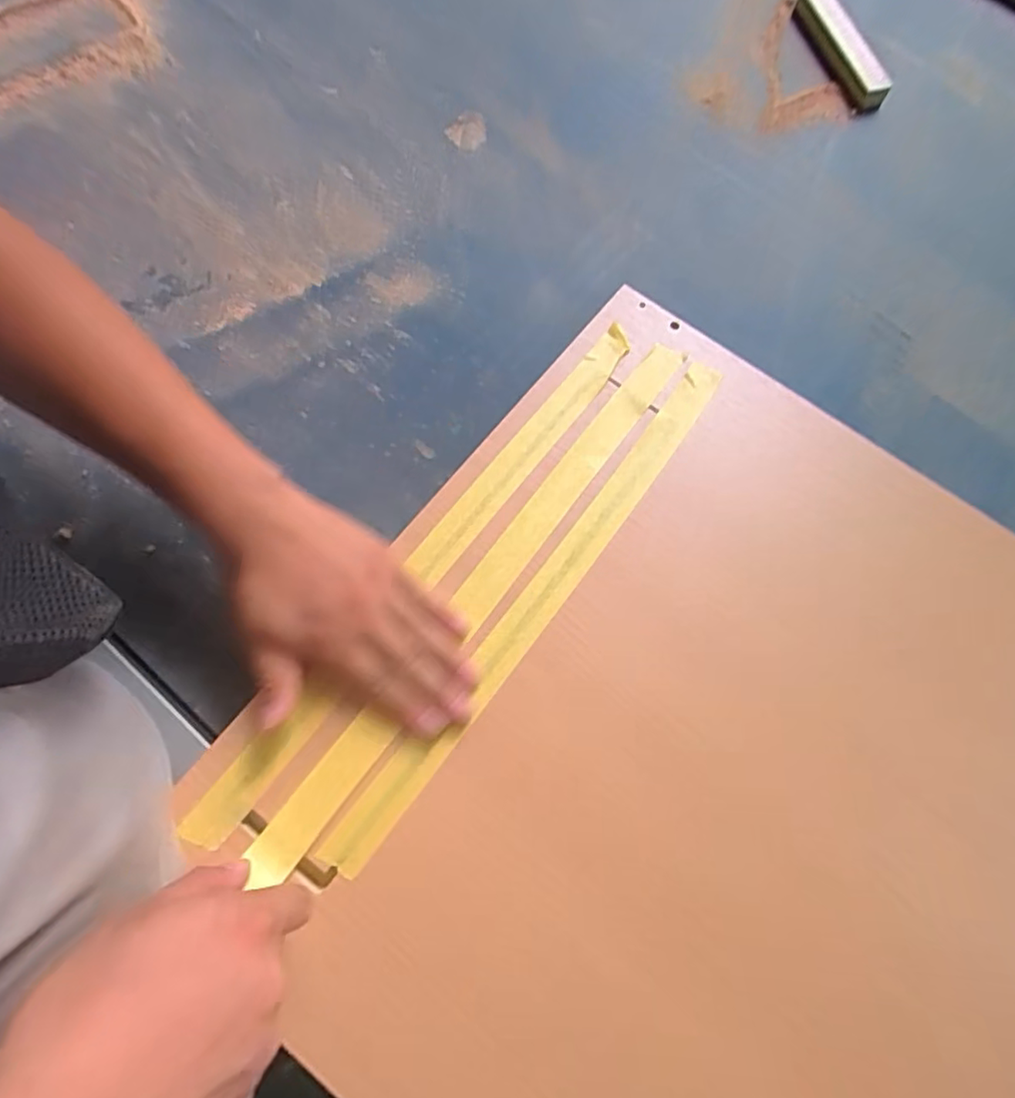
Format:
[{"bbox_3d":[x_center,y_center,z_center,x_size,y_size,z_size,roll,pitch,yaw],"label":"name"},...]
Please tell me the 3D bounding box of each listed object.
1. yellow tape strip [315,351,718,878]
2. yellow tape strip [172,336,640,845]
[{"bbox_3d":[0.027,0.024,0.414,0.027,0.008,0.434,36,73,8],"label":"yellow tape strip"},{"bbox_3d":[-0.047,-0.001,0.417,0.026,0.008,0.456,38,73,4],"label":"yellow tape strip"}]

